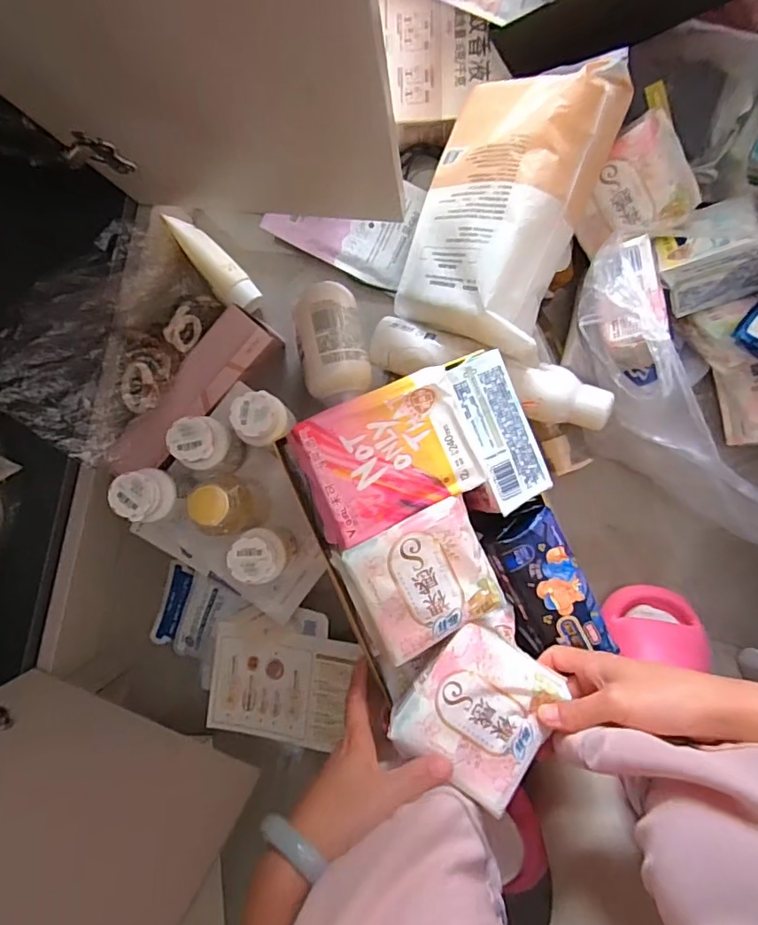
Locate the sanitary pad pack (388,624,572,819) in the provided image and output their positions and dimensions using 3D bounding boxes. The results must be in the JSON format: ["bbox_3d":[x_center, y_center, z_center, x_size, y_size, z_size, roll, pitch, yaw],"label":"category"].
[{"bbox_3d":[0.075,0.185,0.390,0.098,0.034,0.098,34,96,4],"label":"sanitary pad pack"}]

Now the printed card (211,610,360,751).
[{"bbox_3d":[-0.115,0.253,0.613,0.177,0.007,0.134,2,87,18],"label":"printed card"}]

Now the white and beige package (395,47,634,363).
[{"bbox_3d":[0.112,-0.246,0.532,0.090,0.200,0.249,9,100,-31],"label":"white and beige package"}]

